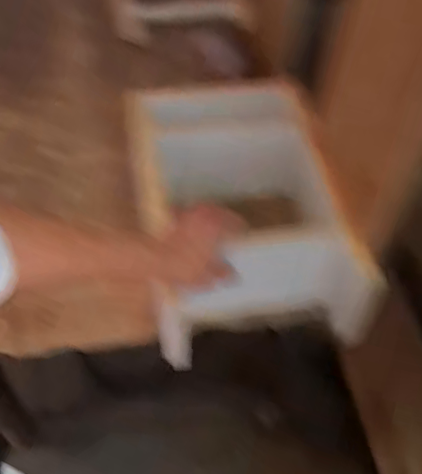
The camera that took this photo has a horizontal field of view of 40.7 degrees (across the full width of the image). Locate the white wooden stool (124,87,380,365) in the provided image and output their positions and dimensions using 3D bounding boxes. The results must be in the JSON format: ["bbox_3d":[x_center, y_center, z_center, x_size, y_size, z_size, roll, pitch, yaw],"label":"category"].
[{"bbox_3d":[0.039,-0.046,0.930,0.319,0.207,0.484,-11,49,-11],"label":"white wooden stool"}]

